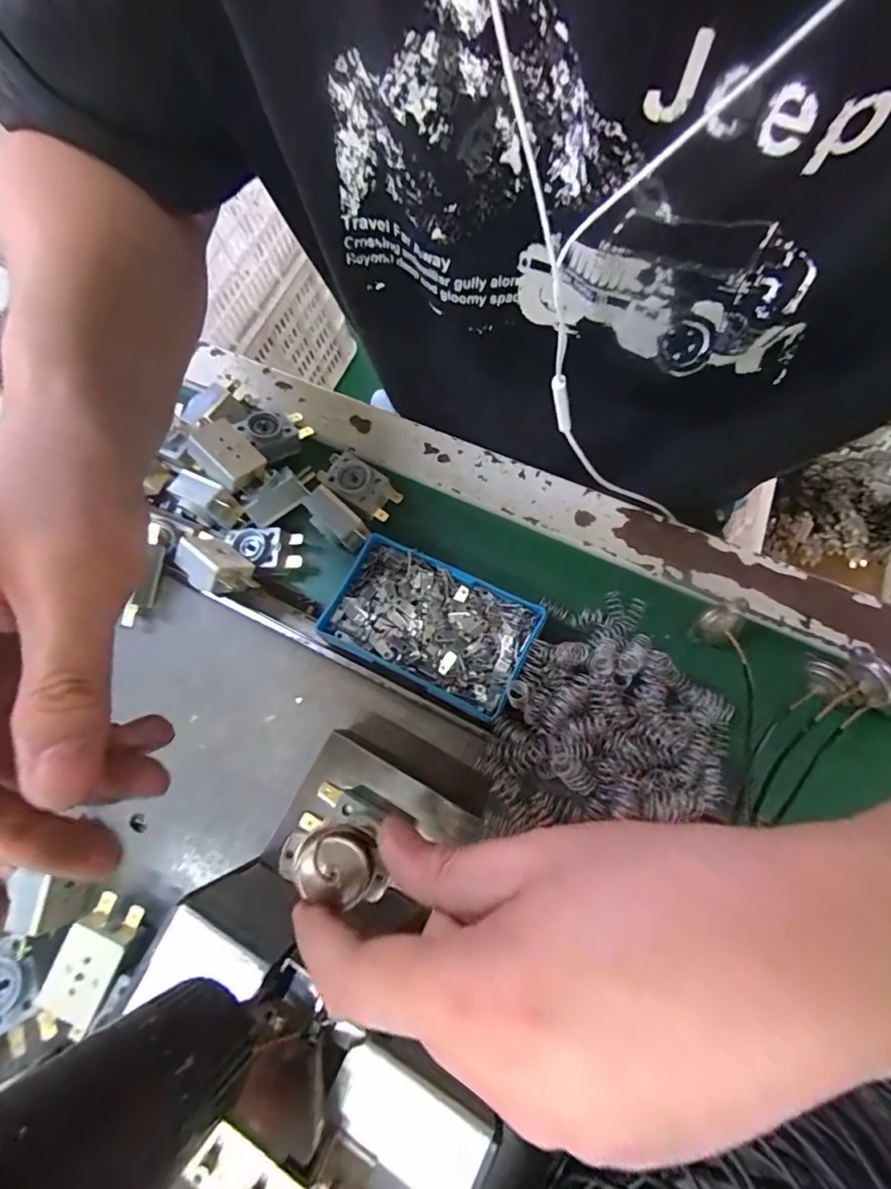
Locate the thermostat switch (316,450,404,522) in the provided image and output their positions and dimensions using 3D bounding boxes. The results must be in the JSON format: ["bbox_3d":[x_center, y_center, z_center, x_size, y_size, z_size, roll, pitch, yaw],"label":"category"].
[{"bbox_3d":[-0.058,-0.072,0.327,0.056,0.014,0.027,30,79,14],"label":"thermostat switch"}]

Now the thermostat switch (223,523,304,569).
[{"bbox_3d":[-0.115,-0.030,0.320,0.047,0.013,0.025,4,74,7],"label":"thermostat switch"}]

